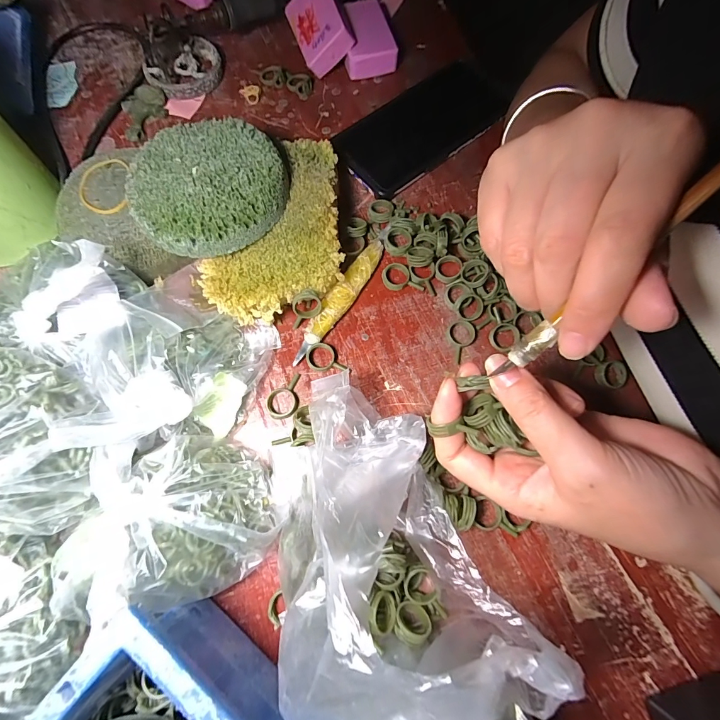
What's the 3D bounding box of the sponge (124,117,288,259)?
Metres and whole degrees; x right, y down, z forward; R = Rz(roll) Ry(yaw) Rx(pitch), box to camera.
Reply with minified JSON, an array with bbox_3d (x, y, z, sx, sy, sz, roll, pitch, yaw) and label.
[{"bbox_3d":[-0.102,-0.119,0.241,0.100,0.019,0.094,0,74,-1],"label":"sponge"}]

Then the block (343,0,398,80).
[{"bbox_3d":[0.005,-0.308,0.341,0.046,0.022,0.074,-10,74,-4],"label":"block"}]

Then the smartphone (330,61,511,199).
[{"bbox_3d":[0.053,-0.212,0.321,0.161,0.013,0.083,-38,78,-11],"label":"smartphone"}]

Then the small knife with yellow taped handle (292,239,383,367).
[{"bbox_3d":[-0.014,-0.046,0.272,0.018,0.011,0.115,30,76,8],"label":"small knife with yellow taped handle"}]

